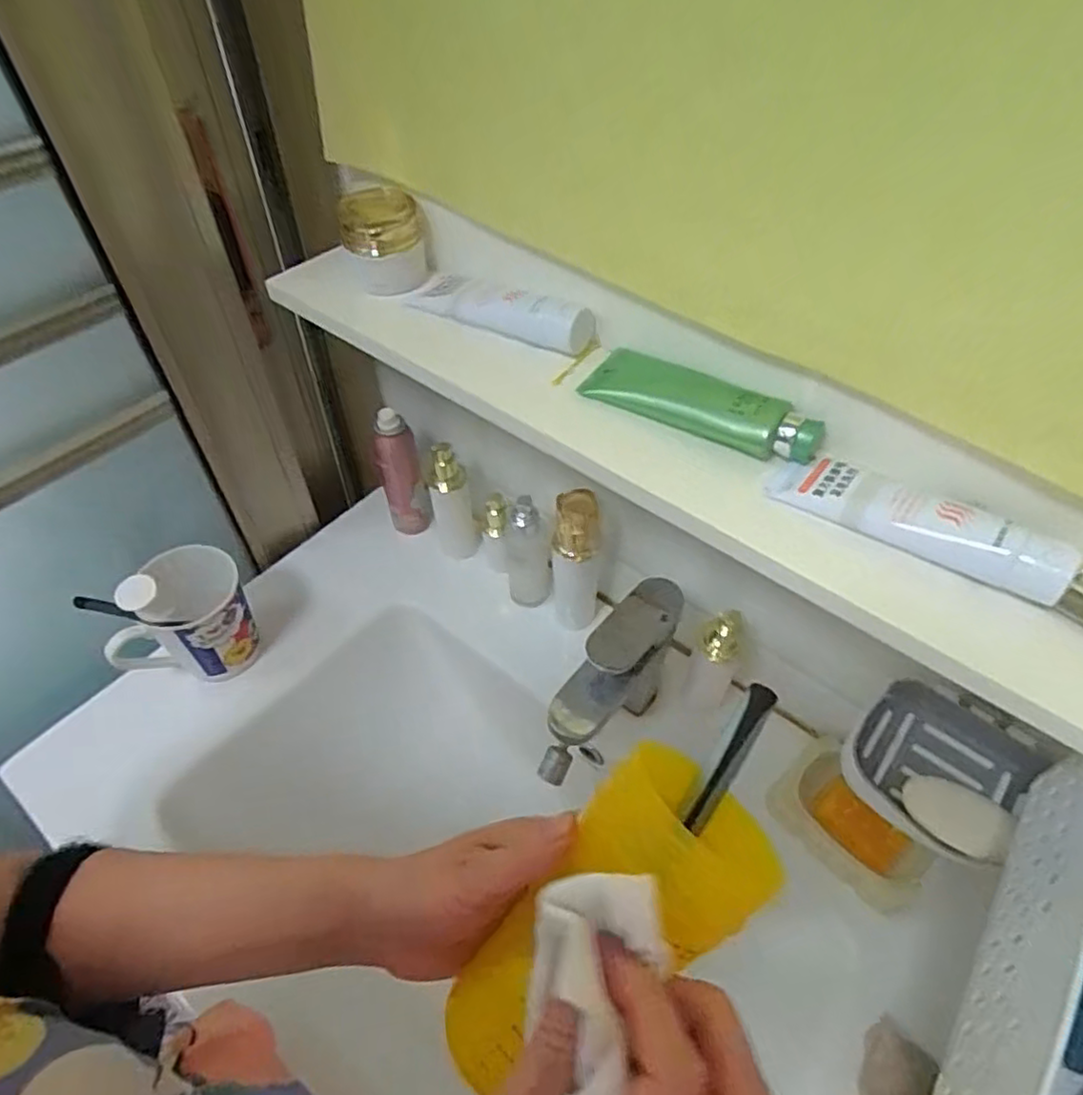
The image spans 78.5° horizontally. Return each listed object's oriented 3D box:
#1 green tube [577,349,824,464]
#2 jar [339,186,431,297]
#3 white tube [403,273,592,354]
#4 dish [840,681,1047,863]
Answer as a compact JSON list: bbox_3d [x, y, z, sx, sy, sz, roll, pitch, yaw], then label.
[{"bbox_3d":[0.100,-0.095,0.430,0.155,0.031,0.052,33,56,23],"label":"green tube"},{"bbox_3d":[-0.124,-0.242,0.527,0.064,0.057,0.055,-11,51,-12],"label":"jar"},{"bbox_3d":[-0.033,-0.180,0.489,0.146,0.029,0.037,26,54,18],"label":"white tube"},{"bbox_3d":[0.287,0.163,0.496,0.101,0.036,0.104,38,67,24],"label":"dish"}]

